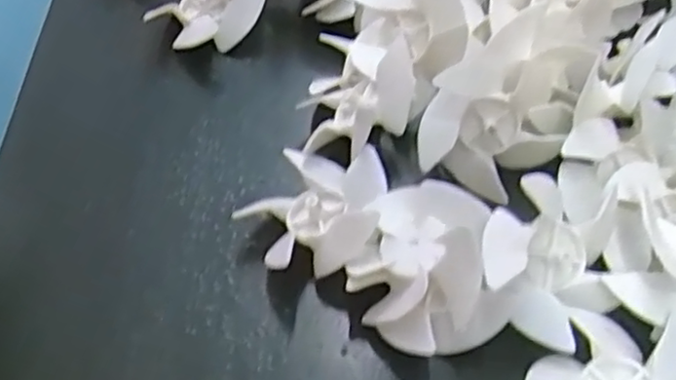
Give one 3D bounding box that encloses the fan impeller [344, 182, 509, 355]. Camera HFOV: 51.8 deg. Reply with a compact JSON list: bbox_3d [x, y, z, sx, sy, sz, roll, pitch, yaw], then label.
[{"bbox_3d":[0.022,0.019,0.179,0.037,0.018,0.042,-2,53,-1],"label":"fan impeller"}]

